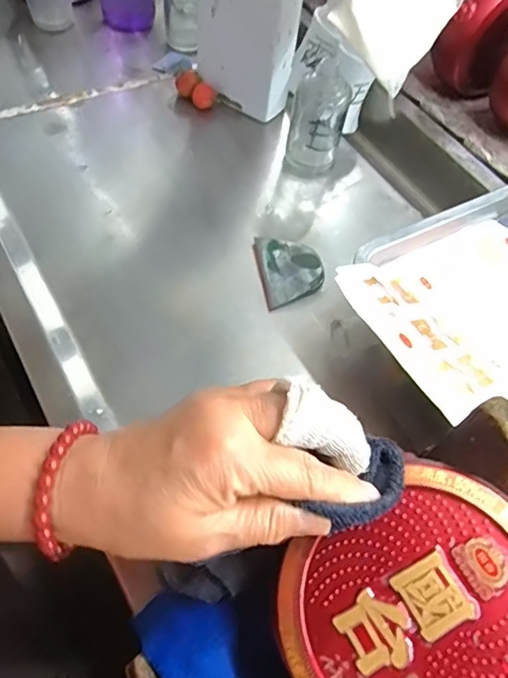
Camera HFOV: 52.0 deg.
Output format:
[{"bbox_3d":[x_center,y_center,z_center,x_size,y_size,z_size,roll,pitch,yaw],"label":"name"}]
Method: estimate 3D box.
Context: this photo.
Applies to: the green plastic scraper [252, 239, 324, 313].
[{"bbox_3d":[0.034,-0.066,0.493,0.059,0.010,0.079,-6,60,-8],"label":"green plastic scraper"}]

